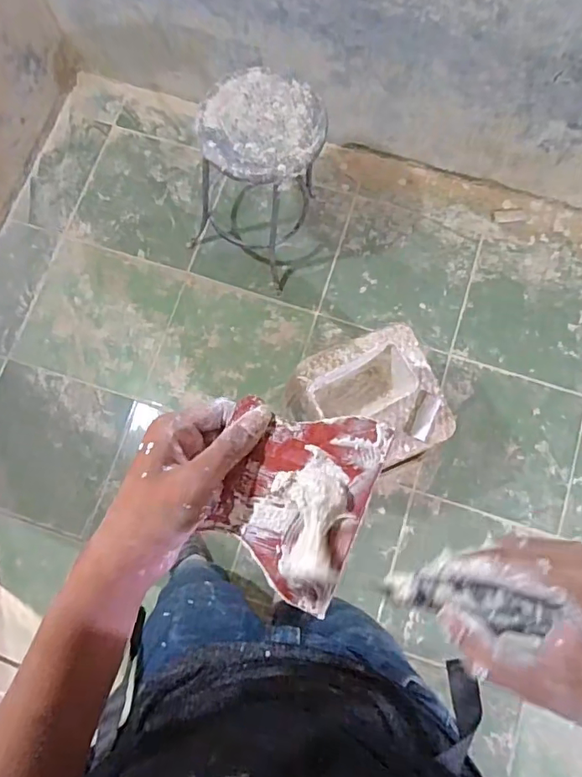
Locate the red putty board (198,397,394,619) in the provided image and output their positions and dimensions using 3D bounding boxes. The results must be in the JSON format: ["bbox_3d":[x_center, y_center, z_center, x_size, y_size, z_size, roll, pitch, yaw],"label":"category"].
[{"bbox_3d":[0.004,0.064,0.327,0.087,0.026,0.117,24,79,5],"label":"red putty board"}]

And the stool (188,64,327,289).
[{"bbox_3d":[-0.071,-0.516,1.315,0.276,0.463,0.271,1,78,-3],"label":"stool"}]

